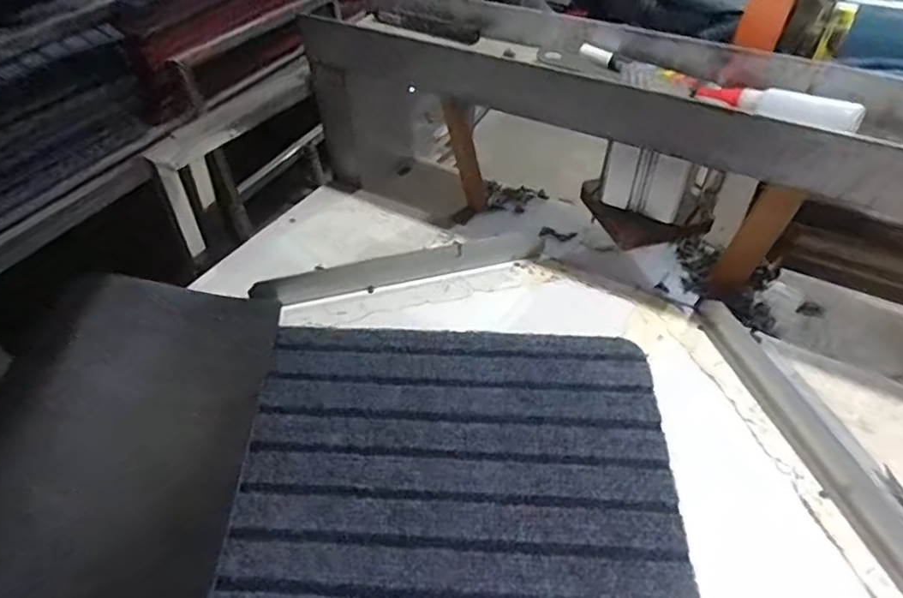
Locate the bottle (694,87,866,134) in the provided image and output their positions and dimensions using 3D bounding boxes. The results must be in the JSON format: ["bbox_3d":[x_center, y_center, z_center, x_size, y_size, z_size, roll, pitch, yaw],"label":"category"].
[{"bbox_3d":[0.273,-0.165,0.477,0.124,0.022,0.025,30,53,28],"label":"bottle"}]

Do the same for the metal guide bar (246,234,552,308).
[{"bbox_3d":[-0.048,-0.034,0.606,0.305,0.035,0.032,-12,46,-11],"label":"metal guide bar"}]

